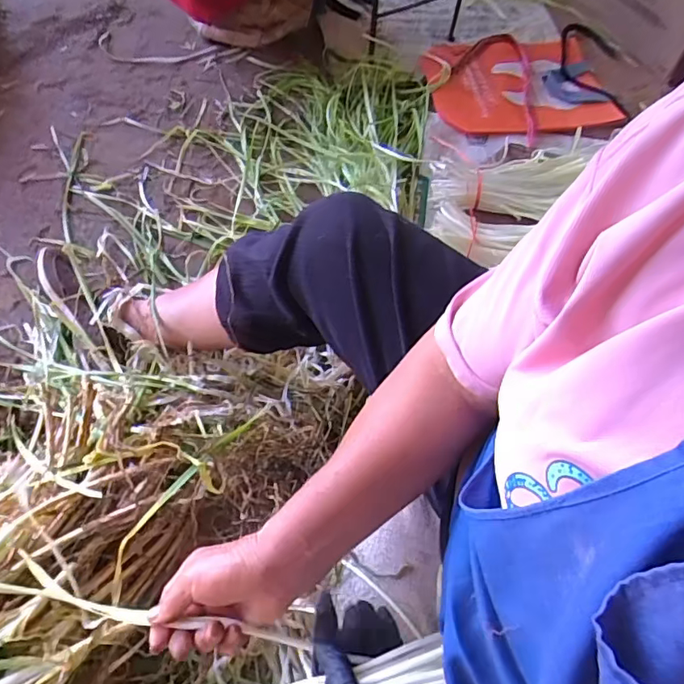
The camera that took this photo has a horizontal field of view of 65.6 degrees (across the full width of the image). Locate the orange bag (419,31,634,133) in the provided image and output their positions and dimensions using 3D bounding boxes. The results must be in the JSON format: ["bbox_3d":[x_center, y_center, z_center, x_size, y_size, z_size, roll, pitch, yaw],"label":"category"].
[{"bbox_3d":[0.388,-0.583,1.184,0.415,0.061,0.349,-3,63,-5],"label":"orange bag"}]

